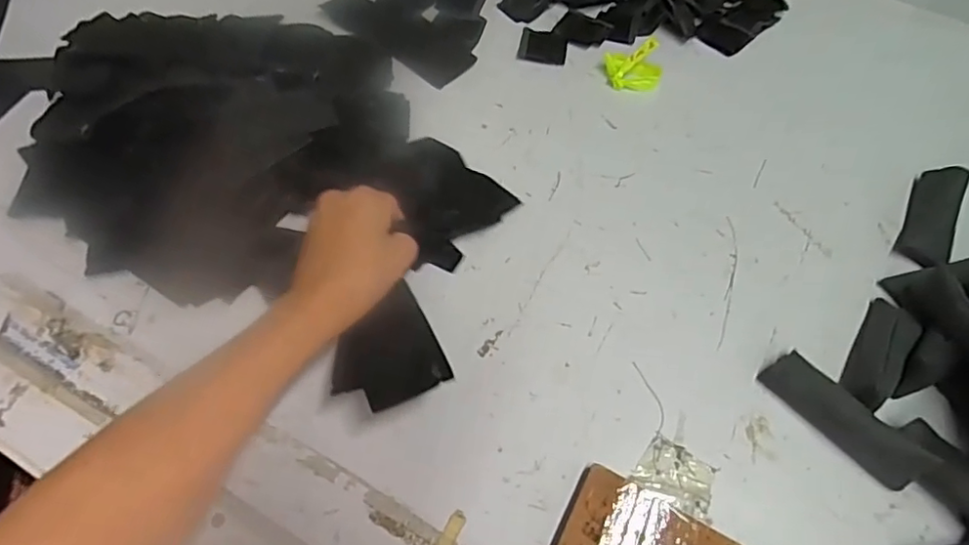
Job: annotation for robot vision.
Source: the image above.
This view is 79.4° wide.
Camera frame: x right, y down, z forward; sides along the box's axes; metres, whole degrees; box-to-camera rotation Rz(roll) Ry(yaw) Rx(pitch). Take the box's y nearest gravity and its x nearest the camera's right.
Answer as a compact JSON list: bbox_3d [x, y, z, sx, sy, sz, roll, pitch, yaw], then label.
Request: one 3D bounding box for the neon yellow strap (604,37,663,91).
[{"bbox_3d":[0.146,-0.204,0.571,0.052,0.037,0.030,4,58,-2],"label":"neon yellow strap"}]

